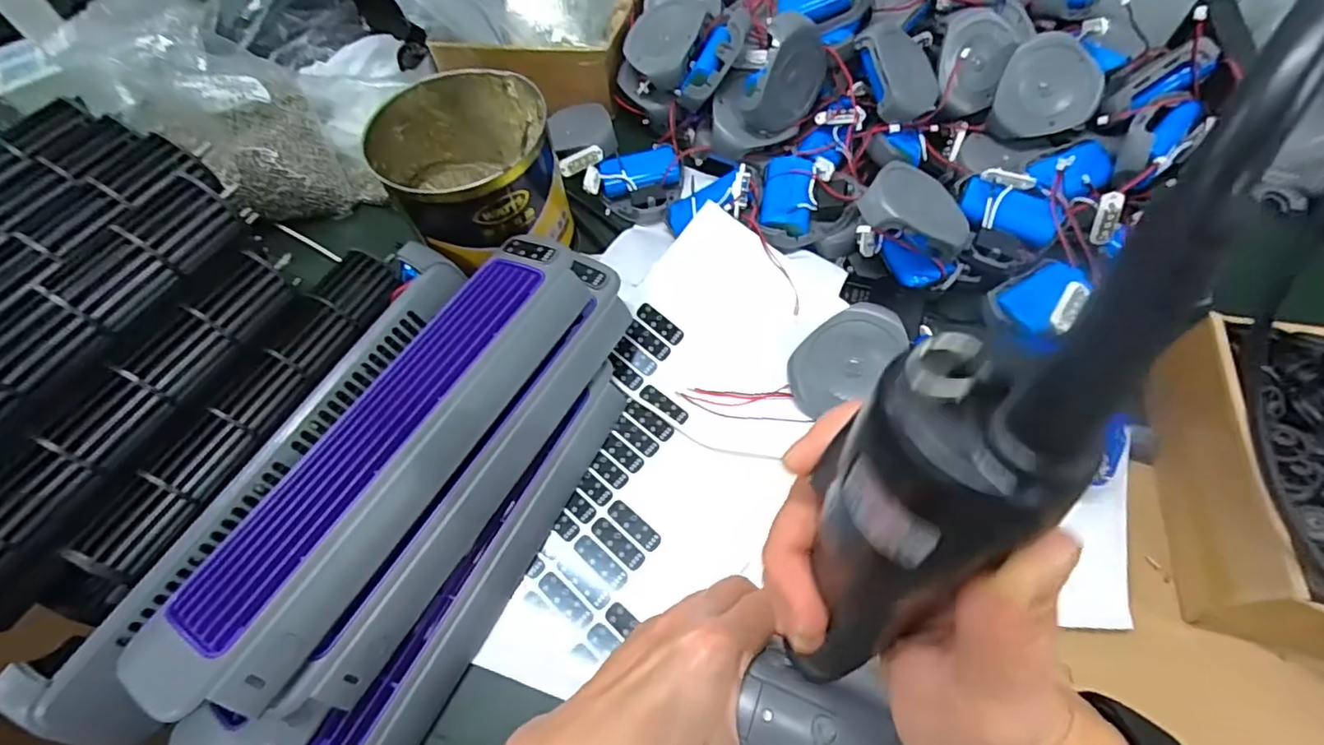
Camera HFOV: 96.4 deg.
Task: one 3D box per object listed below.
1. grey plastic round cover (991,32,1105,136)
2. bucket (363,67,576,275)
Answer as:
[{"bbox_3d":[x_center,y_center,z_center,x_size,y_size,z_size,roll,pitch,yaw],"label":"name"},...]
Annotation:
[{"bbox_3d":[0.306,-0.225,0.469,0.073,0.017,0.073,4,107,12],"label":"grey plastic round cover"},{"bbox_3d":[-0.130,-0.138,0.431,0.110,0.101,0.124,-33,64,-15],"label":"bucket"}]

